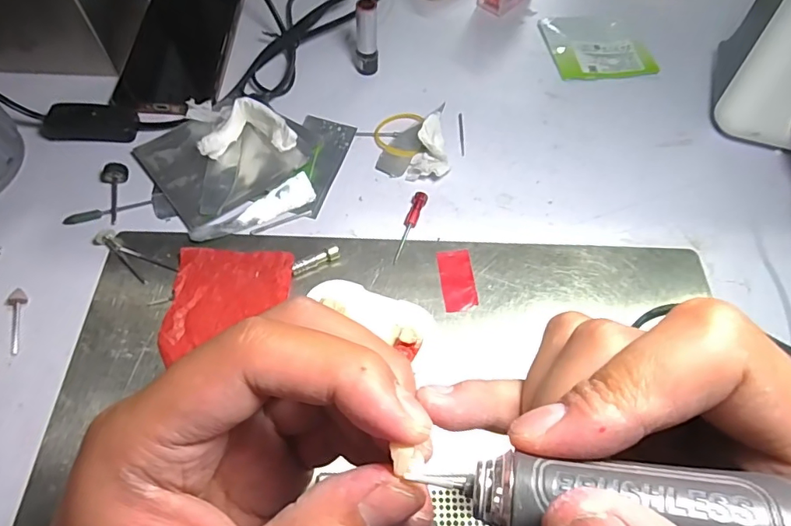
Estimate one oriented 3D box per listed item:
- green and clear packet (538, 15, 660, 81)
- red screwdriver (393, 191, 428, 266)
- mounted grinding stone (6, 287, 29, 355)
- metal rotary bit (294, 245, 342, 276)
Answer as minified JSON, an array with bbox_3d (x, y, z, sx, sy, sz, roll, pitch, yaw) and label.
[{"bbox_3d":[0.183,-0.201,0.443,0.086,0.005,0.088,-5,62,-6],"label":"green and clear packet"},{"bbox_3d":[0.010,-0.025,0.334,0.010,0.007,0.057,16,62,6],"label":"red screwdriver"},{"bbox_3d":[-0.228,0.034,0.290,0.009,0.007,0.038,-11,63,-9],"label":"mounted grinding stone"},{"bbox_3d":[-0.052,-0.001,0.317,0.032,0.009,0.007,-21,65,-13],"label":"metal rotary bit"}]

